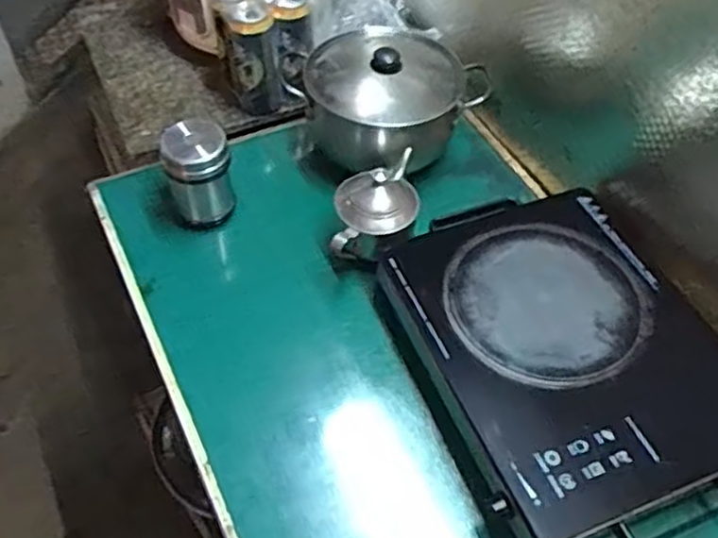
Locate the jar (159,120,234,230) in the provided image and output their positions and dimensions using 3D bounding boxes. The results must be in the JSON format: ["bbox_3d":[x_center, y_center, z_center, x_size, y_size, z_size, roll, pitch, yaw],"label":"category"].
[{"bbox_3d":[-0.213,-0.122,0.954,0.082,0.155,0.089,1,53,-1],"label":"jar"}]

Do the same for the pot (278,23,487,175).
[{"bbox_3d":[0.038,-0.241,1.022,0.245,0.143,0.201,19,55,13],"label":"pot"}]

